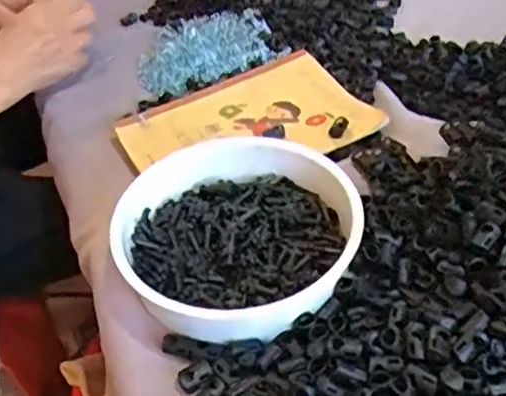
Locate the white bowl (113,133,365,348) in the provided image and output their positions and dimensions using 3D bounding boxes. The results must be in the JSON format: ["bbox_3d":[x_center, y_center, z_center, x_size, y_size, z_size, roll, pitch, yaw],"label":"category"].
[{"bbox_3d":[-0.007,0.025,0.447,0.160,0.047,0.156,-4,43,3],"label":"white bowl"}]

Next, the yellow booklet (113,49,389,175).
[{"bbox_3d":[-0.005,-0.066,0.584,0.210,0.013,0.143,-23,47,-15],"label":"yellow booklet"}]

